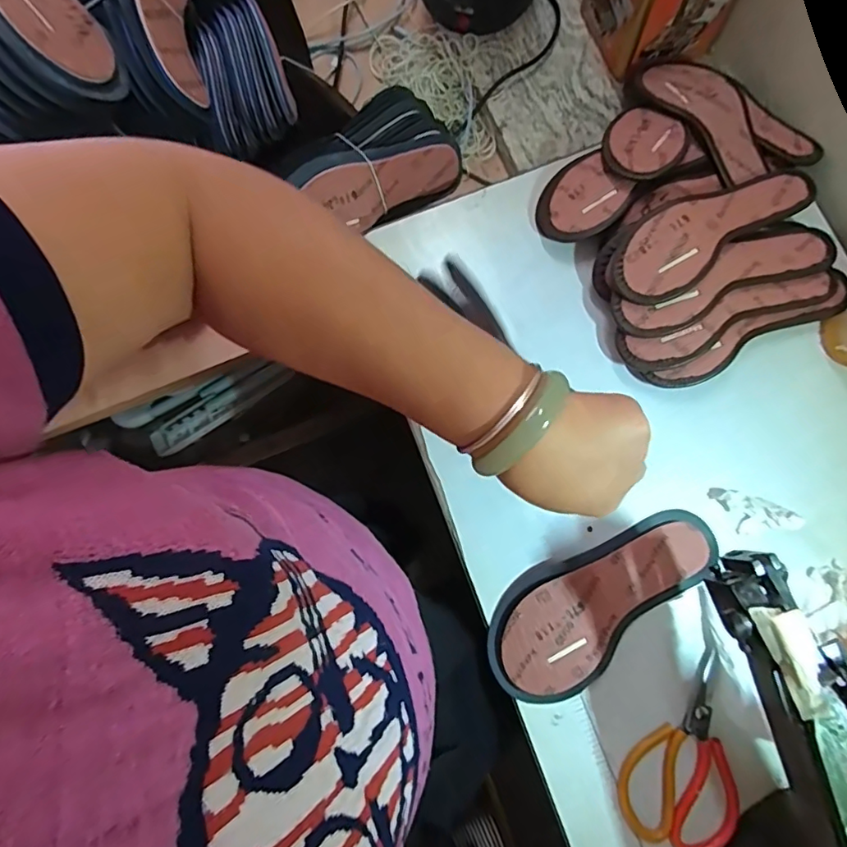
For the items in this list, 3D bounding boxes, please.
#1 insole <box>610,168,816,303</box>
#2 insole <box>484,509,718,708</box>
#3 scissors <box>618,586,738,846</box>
[{"bbox_3d":[0.306,-0.216,0.558,0.237,0.028,0.087,-35,79,-6],"label":"insole"},{"bbox_3d":[0.175,0.173,0.533,0.254,0.030,0.108,-39,78,-7],"label":"insole"},{"bbox_3d":[0.265,0.294,0.505,0.097,0.014,0.221,24,80,6],"label":"scissors"}]

